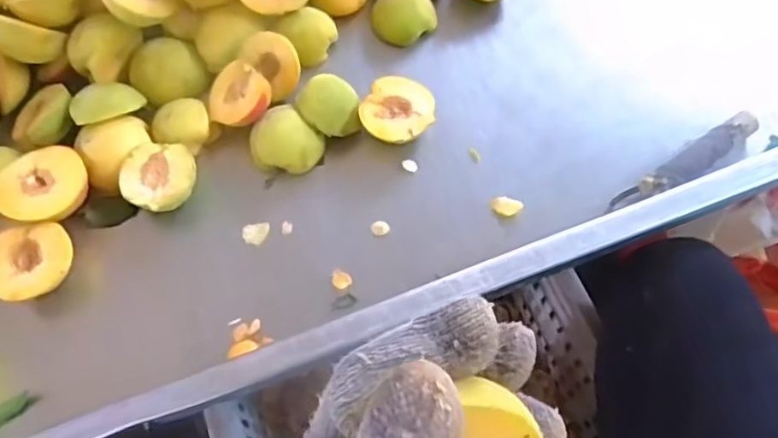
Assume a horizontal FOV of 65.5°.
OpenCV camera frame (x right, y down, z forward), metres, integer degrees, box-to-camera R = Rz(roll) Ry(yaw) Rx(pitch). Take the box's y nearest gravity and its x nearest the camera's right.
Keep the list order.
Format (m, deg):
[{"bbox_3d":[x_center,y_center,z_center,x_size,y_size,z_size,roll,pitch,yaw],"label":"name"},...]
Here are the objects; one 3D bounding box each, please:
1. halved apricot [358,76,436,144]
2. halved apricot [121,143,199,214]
[{"bbox_3d":[0.008,-0.086,0.503,0.058,0.029,0.056,0,64,1],"label":"halved apricot"},{"bbox_3d":[-0.185,-0.030,0.496,0.057,0.036,0.061,0,64,1],"label":"halved apricot"}]

